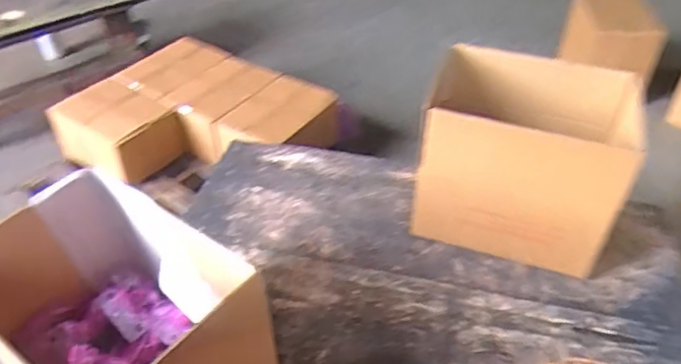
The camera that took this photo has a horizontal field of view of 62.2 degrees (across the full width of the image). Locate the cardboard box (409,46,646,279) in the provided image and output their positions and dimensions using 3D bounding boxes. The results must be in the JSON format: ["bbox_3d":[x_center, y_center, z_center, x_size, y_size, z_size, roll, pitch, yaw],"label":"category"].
[{"bbox_3d":[0.387,-0.049,1.255,0.396,0.347,0.282,10,43,13],"label":"cardboard box"}]

